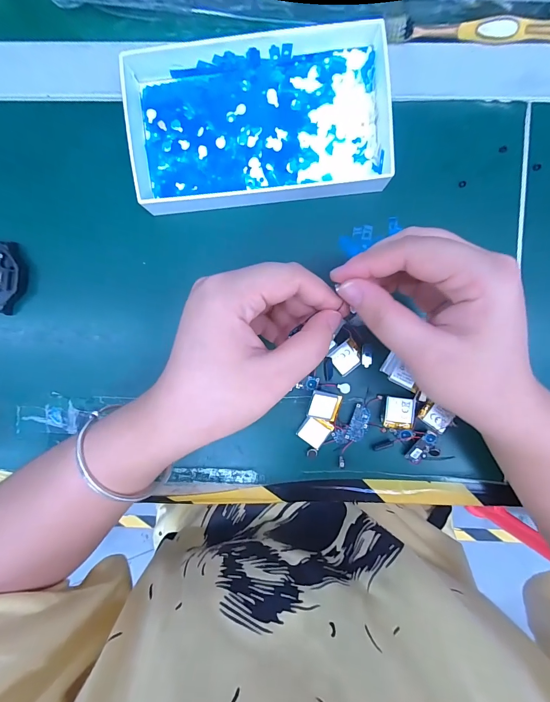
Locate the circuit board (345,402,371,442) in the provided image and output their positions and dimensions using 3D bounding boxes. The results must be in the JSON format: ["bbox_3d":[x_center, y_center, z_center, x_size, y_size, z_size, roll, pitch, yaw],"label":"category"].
[{"bbox_3d":[0.064,0.055,0.254,0.012,0.005,0.029,18,93,0],"label":"circuit board"}]

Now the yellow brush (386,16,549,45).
[{"bbox_3d":[0.165,-0.228,0.236,0.169,0.009,0.014,0,93,1],"label":"yellow brush"}]

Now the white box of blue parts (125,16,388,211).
[{"bbox_3d":[-0.011,-0.161,0.236,0.185,0.021,0.106,-6,93,1],"label":"white box of blue parts"}]

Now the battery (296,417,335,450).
[{"bbox_3d":[0.031,0.061,0.257,0.021,0.006,0.023,36,93,-1],"label":"battery"}]

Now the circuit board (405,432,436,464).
[{"bbox_3d":[0.111,0.074,0.254,0.013,0.006,0.027,32,93,-1],"label":"circuit board"}]

